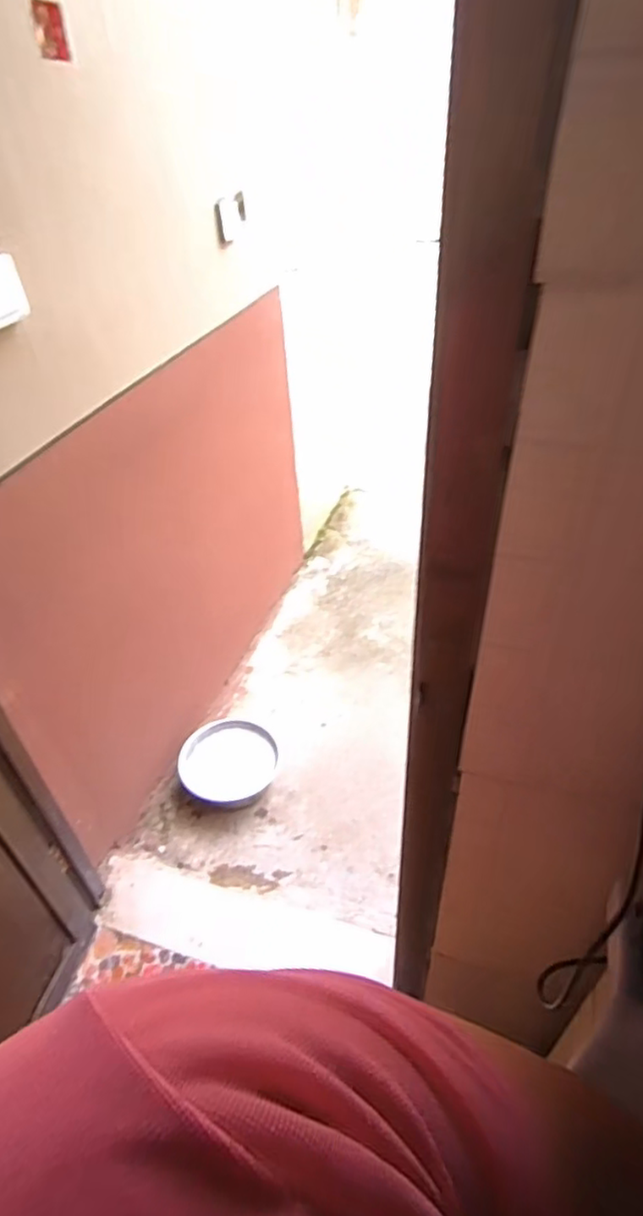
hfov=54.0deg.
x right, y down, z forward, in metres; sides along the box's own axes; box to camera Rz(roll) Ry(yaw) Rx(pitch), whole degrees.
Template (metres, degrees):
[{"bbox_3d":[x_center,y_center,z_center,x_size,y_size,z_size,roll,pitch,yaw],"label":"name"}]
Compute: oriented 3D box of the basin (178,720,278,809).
[{"bbox_3d":[-0.260,0.445,1.807,0.271,0.100,0.257,0,41,3],"label":"basin"}]

